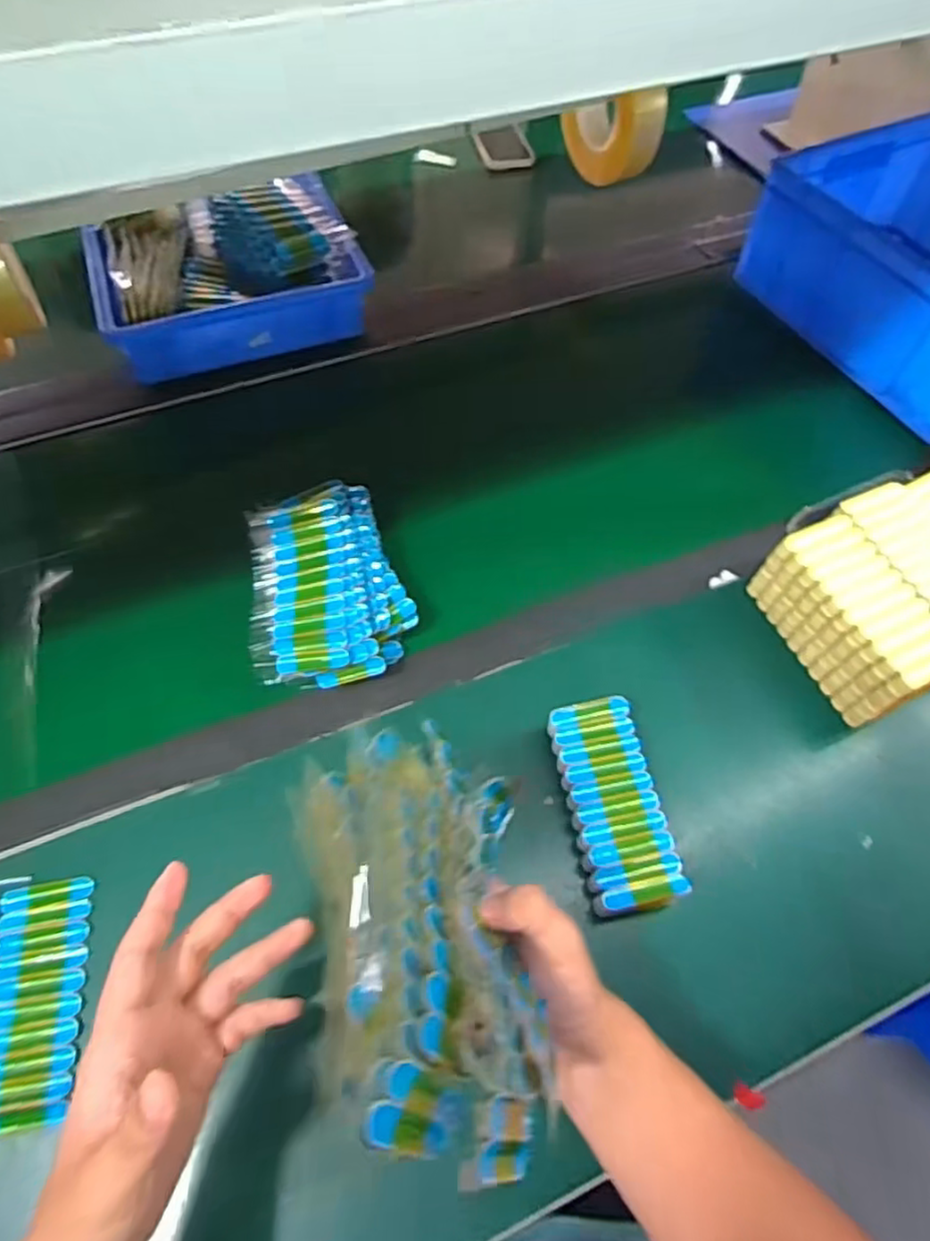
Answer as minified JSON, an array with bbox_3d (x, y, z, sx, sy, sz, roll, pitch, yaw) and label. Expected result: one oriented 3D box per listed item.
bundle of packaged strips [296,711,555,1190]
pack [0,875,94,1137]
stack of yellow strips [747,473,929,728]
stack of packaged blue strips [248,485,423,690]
[{"bbox_3d":[-0.021,0.153,0.340,0.102,0.065,0.203,-13,57,-9],"label":"bundle of packaged strips"},{"bbox_3d":[-0.299,0.262,0.472,0.063,0.022,0.149,-6,59,-5],"label":"pack"},{"bbox_3d":[0.420,-0.032,0.610,0.262,0.098,0.176,-17,61,-11],"label":"stack of yellow strips"},{"bbox_3d":[-0.121,-0.030,0.611,0.135,0.076,0.180,-7,60,-5],"label":"stack of packaged blue strips"}]

